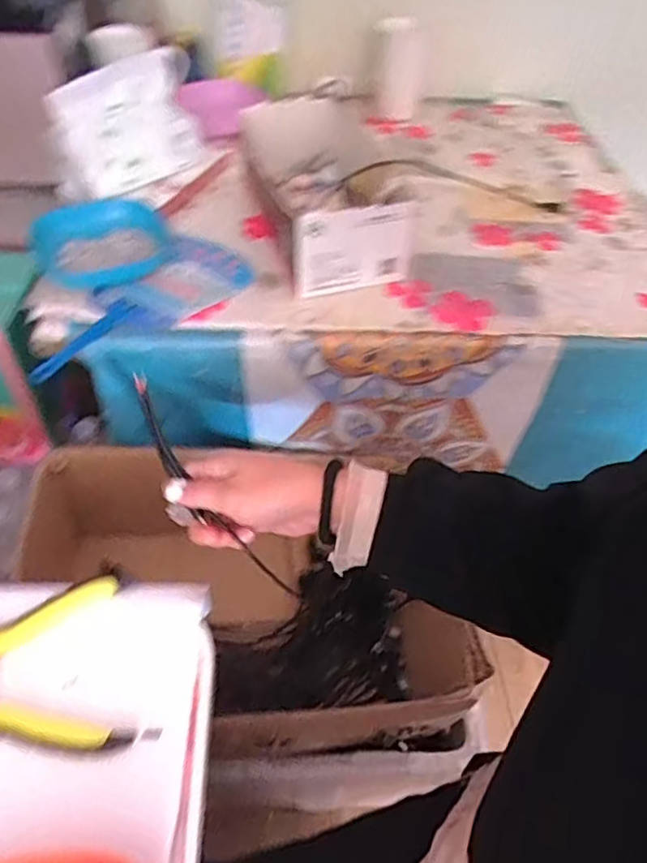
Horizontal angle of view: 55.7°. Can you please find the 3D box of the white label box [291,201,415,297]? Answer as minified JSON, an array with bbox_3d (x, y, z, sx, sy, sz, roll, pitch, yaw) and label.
[{"bbox_3d":[0.034,-0.182,0.613,0.124,0.098,0.016,-11,51,-13],"label":"white label box"}]

